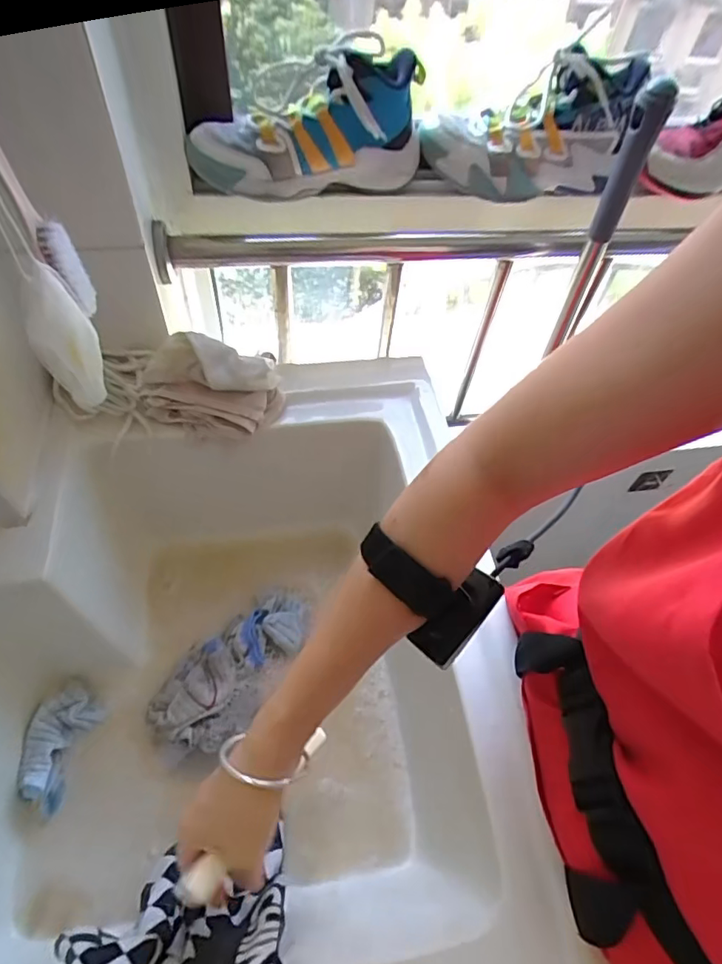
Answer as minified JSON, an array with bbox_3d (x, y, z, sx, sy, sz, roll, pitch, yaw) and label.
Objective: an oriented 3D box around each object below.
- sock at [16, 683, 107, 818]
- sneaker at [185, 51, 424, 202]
[{"bbox_3d":[-0.301,0.255,0.522,0.053,0.031,0.106,14,56,4],"label":"sock"},{"bbox_3d":[-0.048,-0.346,0.516,0.229,0.107,0.096,-9,57,-11],"label":"sneaker"}]

